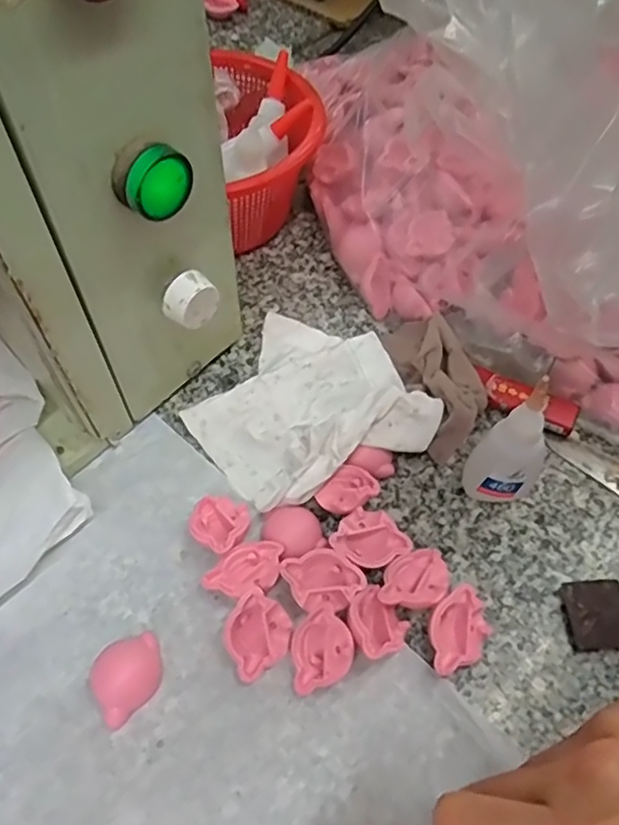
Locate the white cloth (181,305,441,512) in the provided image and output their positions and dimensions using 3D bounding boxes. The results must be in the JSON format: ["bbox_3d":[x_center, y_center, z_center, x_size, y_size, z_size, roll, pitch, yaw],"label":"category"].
[{"bbox_3d":[-0.008,-0.012,0.350,0.114,0.034,0.122,-24,60,-16],"label":"white cloth"}]

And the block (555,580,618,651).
[{"bbox_3d":[0.135,0.092,0.298,0.033,0.008,0.030,-4,57,-4],"label":"block"}]

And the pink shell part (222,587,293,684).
[{"bbox_3d":[-0.024,0.097,0.285,0.030,0.010,0.031,-37,90,-10],"label":"pink shell part"}]

